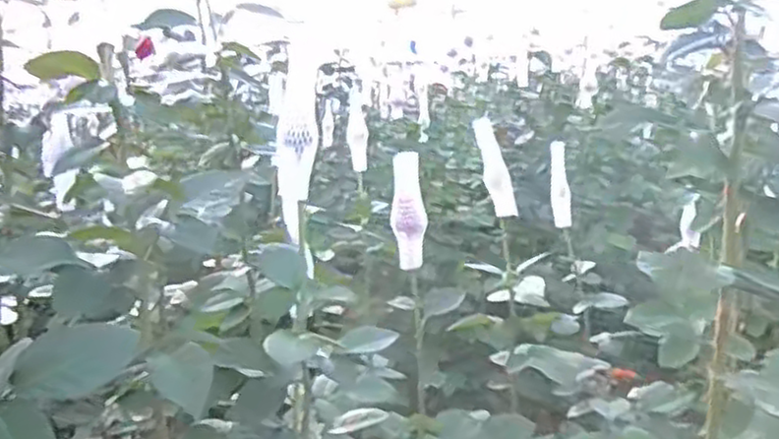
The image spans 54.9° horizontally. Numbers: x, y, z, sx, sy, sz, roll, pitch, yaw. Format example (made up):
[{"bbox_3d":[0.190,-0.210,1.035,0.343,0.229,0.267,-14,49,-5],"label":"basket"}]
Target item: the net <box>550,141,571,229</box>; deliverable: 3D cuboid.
[{"bbox_3d":[0.195,-0.031,0.853,0.021,0.112,0.019,-2,13,14],"label":"net"}]

